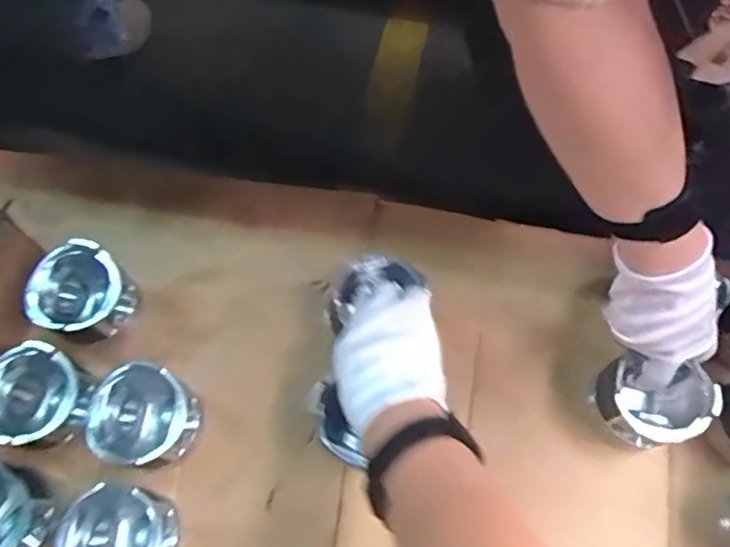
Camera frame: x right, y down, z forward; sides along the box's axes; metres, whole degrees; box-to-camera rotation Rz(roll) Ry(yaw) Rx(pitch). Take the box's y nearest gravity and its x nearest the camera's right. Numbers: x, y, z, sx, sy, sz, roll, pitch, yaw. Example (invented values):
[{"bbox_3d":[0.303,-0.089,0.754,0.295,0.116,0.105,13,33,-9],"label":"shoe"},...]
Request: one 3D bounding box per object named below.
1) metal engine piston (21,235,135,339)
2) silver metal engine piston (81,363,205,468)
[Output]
[{"bbox_3d":[-0.264,0.025,0.574,0.078,0.087,0.085,26,68,12],"label":"metal engine piston"},{"bbox_3d":[-0.193,0.132,0.532,0.087,0.074,0.084,0,65,0],"label":"silver metal engine piston"}]

